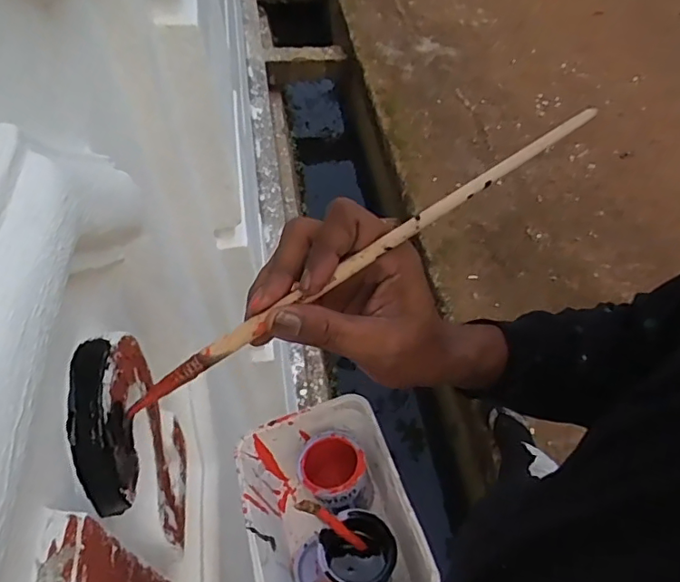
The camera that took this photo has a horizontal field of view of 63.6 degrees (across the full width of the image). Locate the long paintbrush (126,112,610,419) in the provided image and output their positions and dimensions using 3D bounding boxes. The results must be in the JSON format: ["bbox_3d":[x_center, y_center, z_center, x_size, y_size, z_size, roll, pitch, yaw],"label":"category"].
[{"bbox_3d":[0.008,-0.015,0.297,0.291,0.010,0.010,-33,55,2],"label":"long paintbrush"}]

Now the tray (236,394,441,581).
[{"bbox_3d":[-0.009,0.181,0.434,0.118,0.099,0.170,-15,53,-9],"label":"tray"}]

